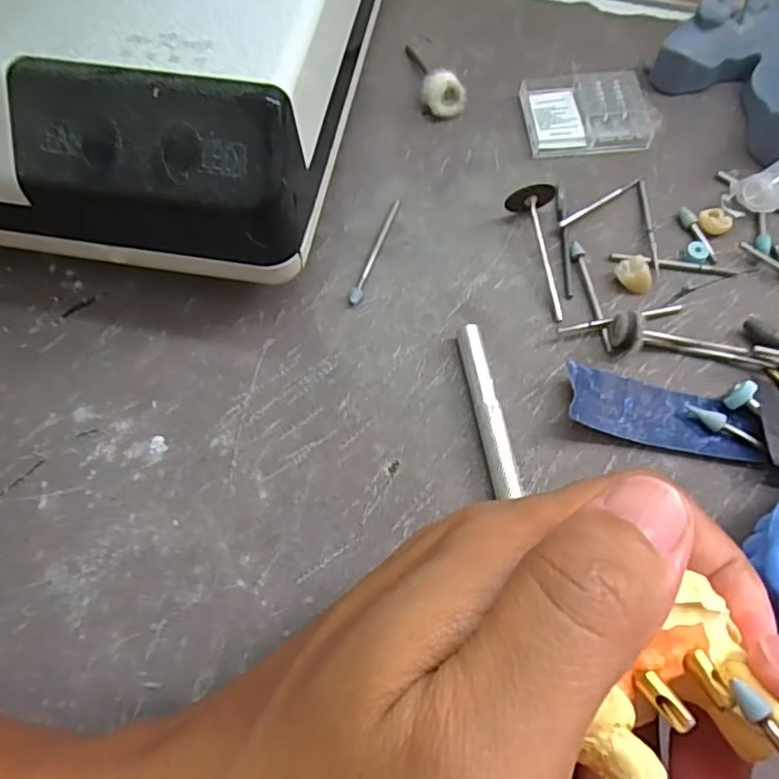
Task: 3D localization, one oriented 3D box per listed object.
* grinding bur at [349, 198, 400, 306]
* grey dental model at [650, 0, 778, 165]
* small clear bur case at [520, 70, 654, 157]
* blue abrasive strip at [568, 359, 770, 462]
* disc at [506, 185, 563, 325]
[{"bbox_3d":[-0.005,-0.049,0.213,0.004,0.004,0.047,16,67,8],"label":"grinding bur"},{"bbox_3d":[0.142,-0.120,0.230,0.051,0.024,0.062,-33,69,-13],"label":"grey dental model"},{"bbox_3d":[0.074,-0.106,0.236,0.045,0.007,0.036,-7,66,-2],"label":"small clear bur case"},{"bbox_3d":[0.083,0.007,0.185,0.057,0.009,0.020,11,67,6],"label":"blue abrasive strip"},{"bbox_3d":[0.049,-0.046,0.206,0.016,0.014,0.045,-1,66,1],"label":"disc"}]

